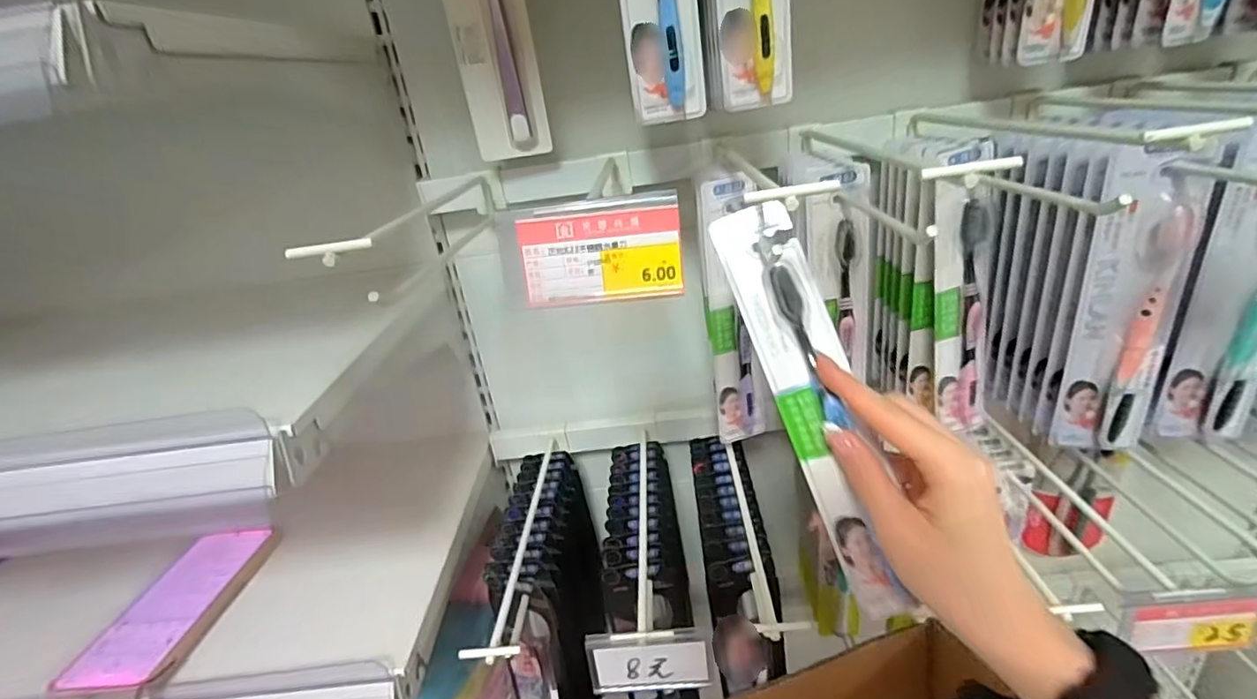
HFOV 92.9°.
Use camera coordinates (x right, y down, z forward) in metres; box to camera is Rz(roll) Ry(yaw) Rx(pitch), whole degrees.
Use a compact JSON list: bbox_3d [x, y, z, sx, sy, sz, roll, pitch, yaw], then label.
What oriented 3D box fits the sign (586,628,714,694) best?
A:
[{"bbox_3d":[0.014,0.196,0.379,0.076,0.041,0.014,-6,26,4],"label":"sign"}]

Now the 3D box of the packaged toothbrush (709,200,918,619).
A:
[{"bbox_3d":[0.102,0.030,0.326,0.043,0.226,0.021,-15,-5,-14],"label":"packaged toothbrush"}]

